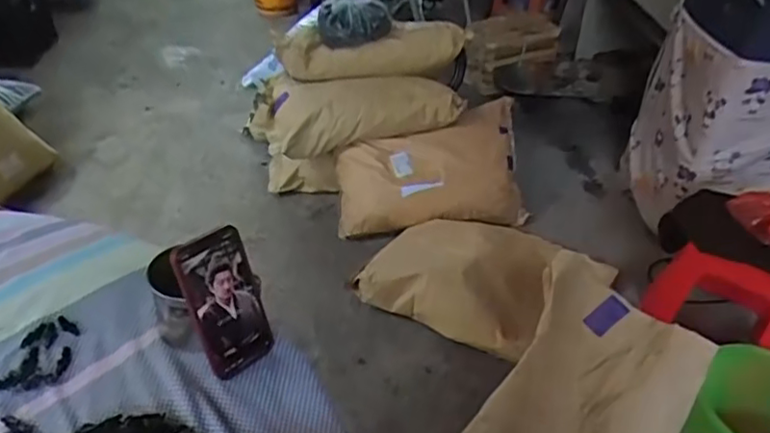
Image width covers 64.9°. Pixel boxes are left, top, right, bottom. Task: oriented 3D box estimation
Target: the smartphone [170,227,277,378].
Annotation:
[{"bbox_3d":[-0.170,0.090,0.648,0.076,0.158,0.012,-30,26,-37],"label":"smartphone"}]

